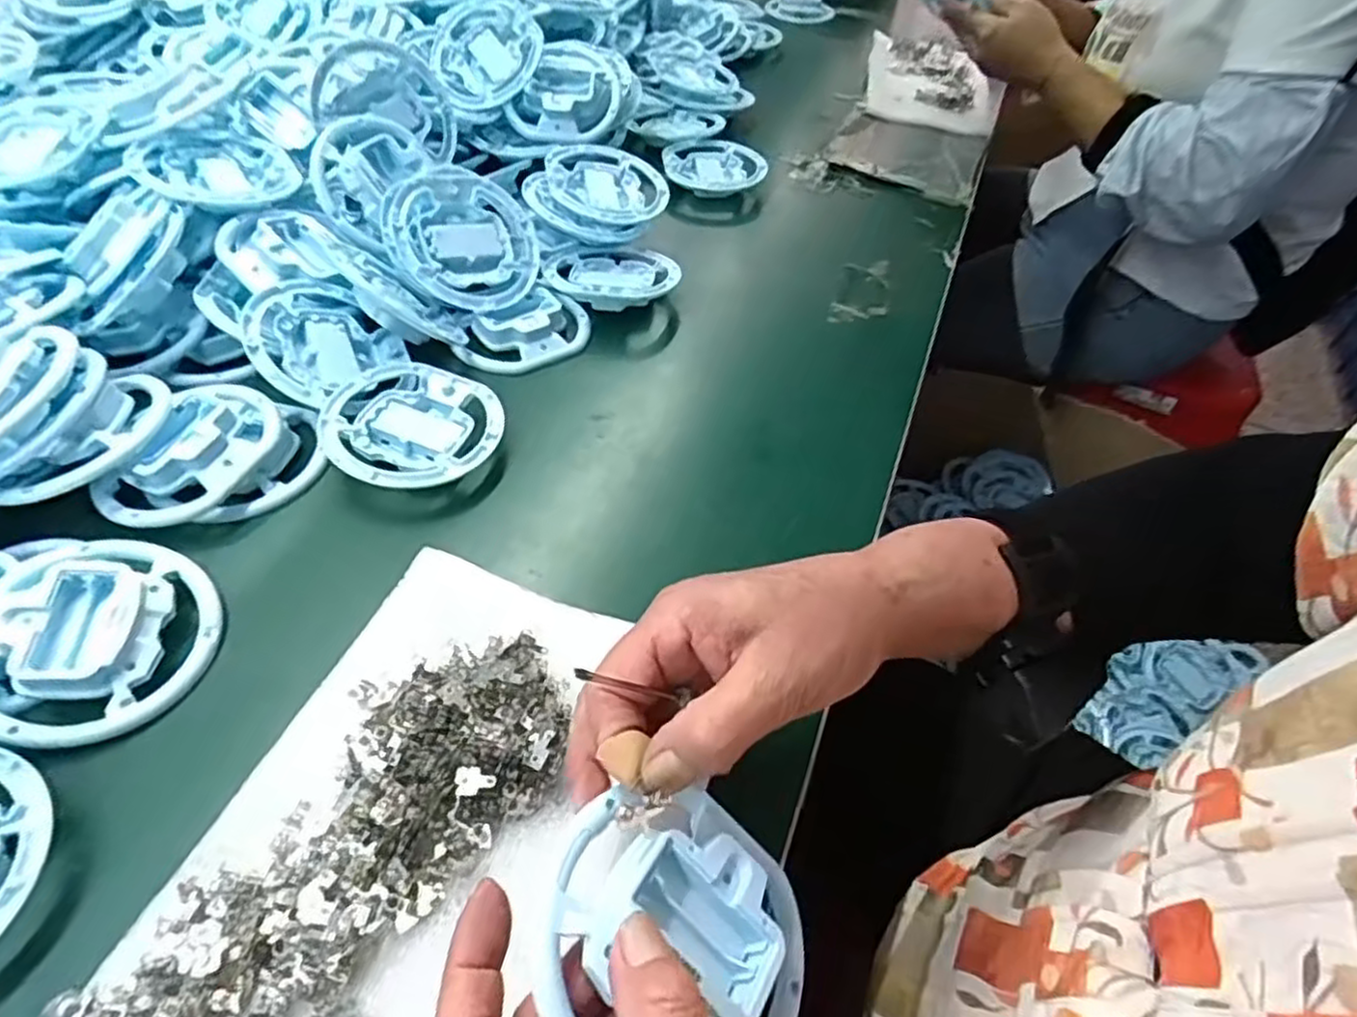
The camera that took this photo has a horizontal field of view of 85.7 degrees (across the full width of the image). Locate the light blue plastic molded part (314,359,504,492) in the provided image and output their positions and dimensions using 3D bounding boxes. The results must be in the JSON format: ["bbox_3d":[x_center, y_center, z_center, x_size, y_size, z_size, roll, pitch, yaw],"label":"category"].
[{"bbox_3d":[-0.165,-0.051,0.459,0.105,0.025,0.101,-17,53,-18],"label":"light blue plastic molded part"}]

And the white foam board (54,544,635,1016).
[{"bbox_3d":[-0.107,0.152,0.286,0.175,0.032,0.303,16,50,9],"label":"white foam board"}]

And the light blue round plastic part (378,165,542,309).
[{"bbox_3d":[-0.159,-0.196,0.537,0.109,0.020,0.101,8,75,-31],"label":"light blue round plastic part"}]

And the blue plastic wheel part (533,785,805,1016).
[{"bbox_3d":[0.003,0.144,0.254,0.098,0.032,0.098,20,49,-25],"label":"blue plastic wheel part"}]

